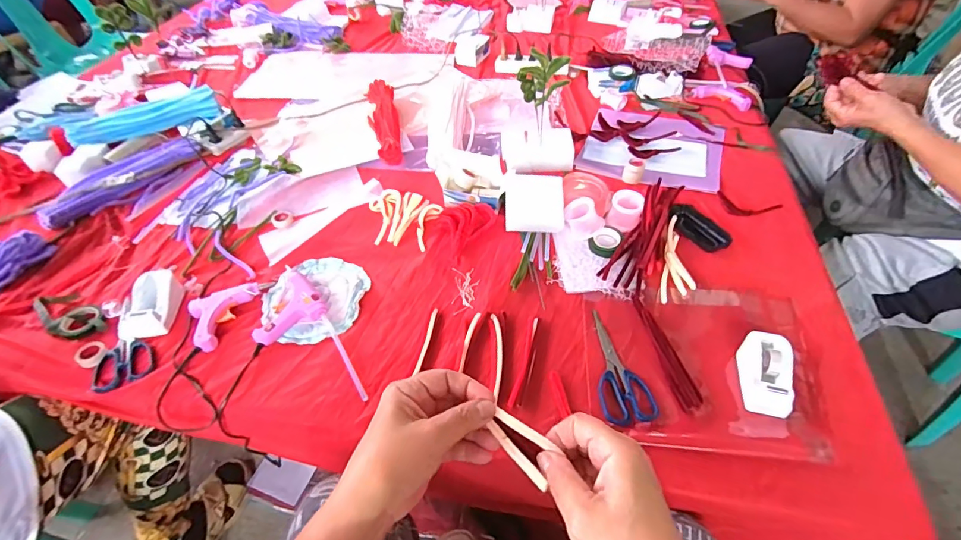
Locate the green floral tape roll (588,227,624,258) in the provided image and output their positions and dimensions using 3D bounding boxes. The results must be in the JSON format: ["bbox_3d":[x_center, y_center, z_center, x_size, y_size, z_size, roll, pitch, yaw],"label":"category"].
[{"bbox_3d":[0.212,-0.049,0.769,0.049,0.013,0.060,26,53,23],"label":"green floral tape roll"}]

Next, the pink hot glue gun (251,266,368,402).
[{"bbox_3d":[-0.269,0.091,0.662,0.108,0.027,0.269,-23,51,-18],"label":"pink hot glue gun"}]

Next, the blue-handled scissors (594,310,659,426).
[{"bbox_3d":[0.178,0.128,0.627,0.069,0.007,0.177,-11,48,-8],"label":"blue-handled scissors"}]

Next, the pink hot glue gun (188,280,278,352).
[{"bbox_3d":[-0.380,0.058,0.699,0.123,0.022,0.108,-28,52,-22],"label":"pink hot glue gun"}]

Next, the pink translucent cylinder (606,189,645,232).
[{"bbox_3d":[0.253,-0.104,0.791,0.055,0.047,0.052,15,50,15],"label":"pink translucent cylinder"}]

